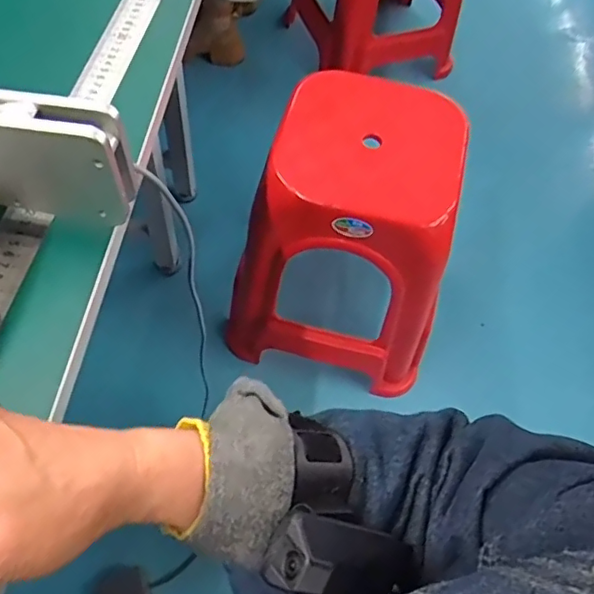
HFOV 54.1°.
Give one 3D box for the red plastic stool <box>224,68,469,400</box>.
[{"bbox_3d":[0.074,-0.085,1.025,0.373,0.480,0.296,7,60,-1],"label":"red plastic stool"}]

